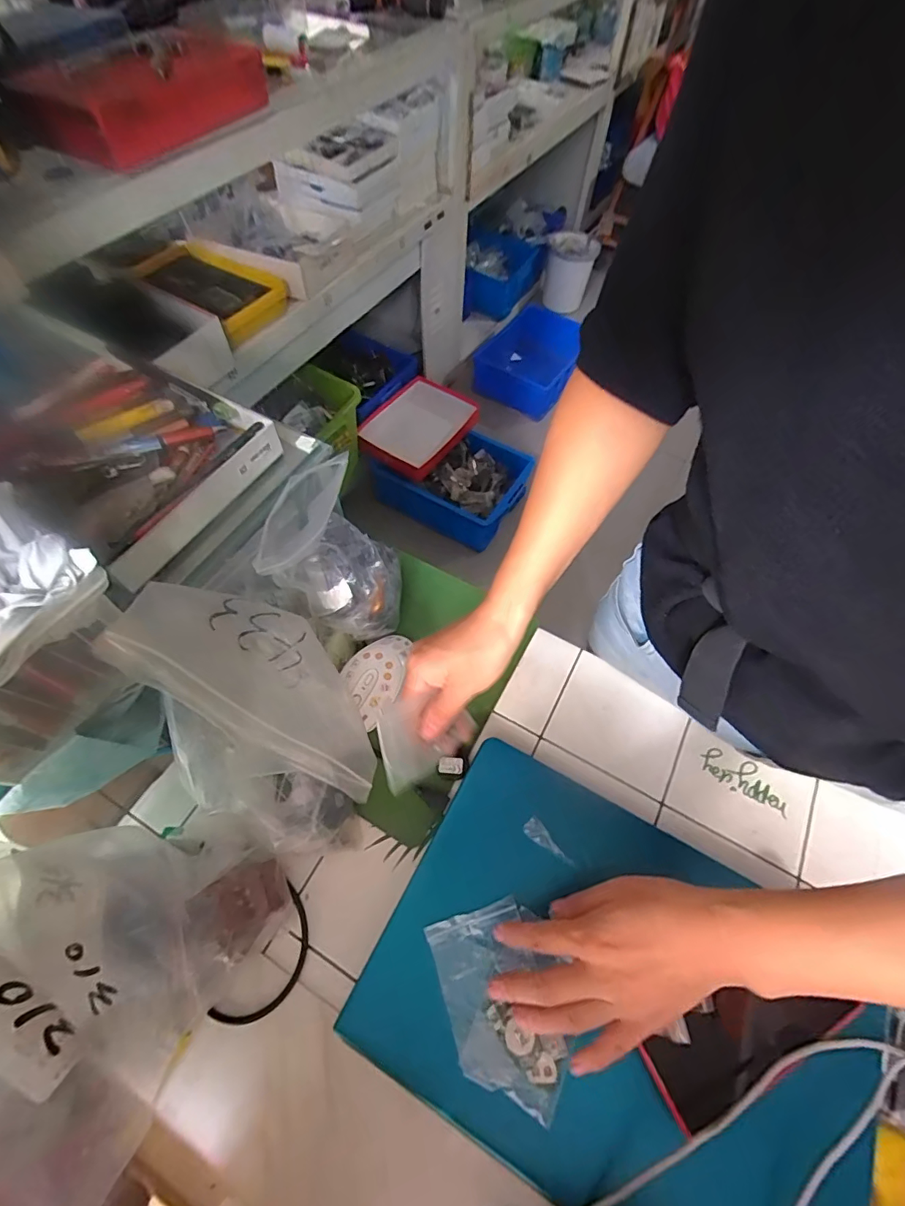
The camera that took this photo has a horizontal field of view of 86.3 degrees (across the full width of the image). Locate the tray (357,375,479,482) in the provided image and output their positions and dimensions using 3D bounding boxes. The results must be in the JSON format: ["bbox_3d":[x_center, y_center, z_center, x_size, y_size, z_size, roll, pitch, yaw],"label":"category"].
[{"bbox_3d":[-0.093,-0.534,1.455,0.249,0.063,0.382,30,64,14],"label":"tray"}]

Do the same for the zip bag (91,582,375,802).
[{"bbox_3d":[-0.127,0.054,0.344,0.198,0.034,0.089,44,59,-26],"label":"zip bag"}]

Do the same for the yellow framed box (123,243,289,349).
[{"bbox_3d":[-0.510,-0.636,0.983,0.336,0.065,0.202,31,64,14],"label":"yellow framed box"}]

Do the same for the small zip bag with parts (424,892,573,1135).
[{"bbox_3d":[0.034,0.283,0.340,0.074,0.010,0.119,-15,62,-11],"label":"small zip bag with parts"}]

